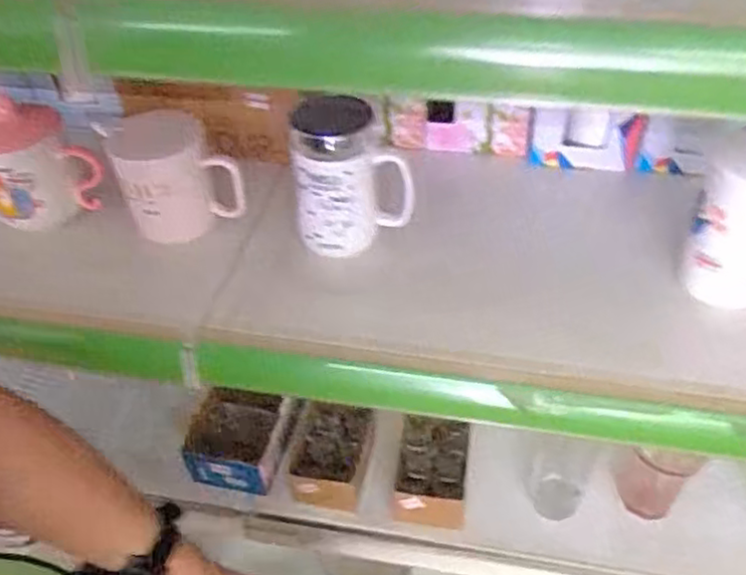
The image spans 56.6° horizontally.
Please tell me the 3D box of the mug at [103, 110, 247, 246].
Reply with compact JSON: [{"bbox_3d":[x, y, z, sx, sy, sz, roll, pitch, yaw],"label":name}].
[{"bbox_3d":[-0.188,-0.109,0.662,0.105,0.103,0.077,-21,47,-16],"label":"mug"}]

